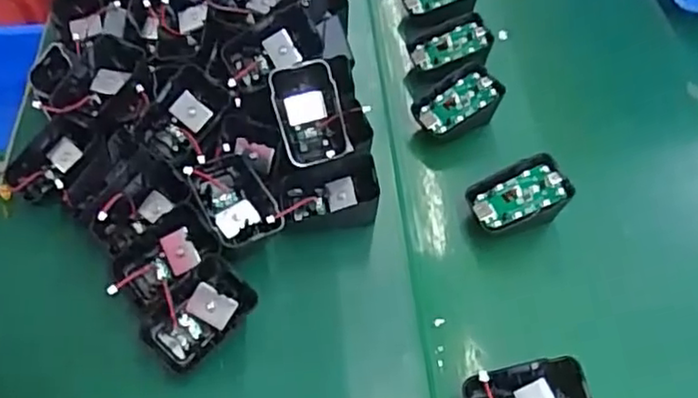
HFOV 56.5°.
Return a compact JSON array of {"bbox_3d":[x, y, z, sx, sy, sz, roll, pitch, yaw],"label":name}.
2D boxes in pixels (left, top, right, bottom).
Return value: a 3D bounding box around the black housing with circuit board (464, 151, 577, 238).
[{"bbox_3d":[0.121,0.000,0.471,0.068,0.035,0.040,-16,54,-11],"label":"black housing with circuit board"}]

